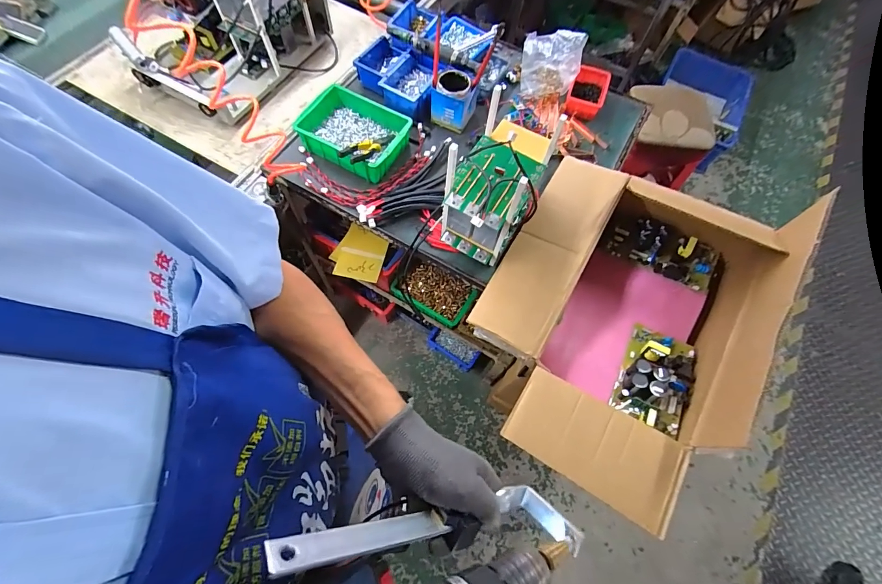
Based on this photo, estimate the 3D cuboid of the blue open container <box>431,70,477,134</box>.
[{"bbox_3d":[0.036,-0.502,0.991,0.109,0.100,0.102,15,67,3],"label":"blue open container"}]

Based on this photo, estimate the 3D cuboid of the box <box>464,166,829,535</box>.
[{"bbox_3d":[0.354,0.024,0.781,0.471,0.315,0.686,32,69,10],"label":"box"}]

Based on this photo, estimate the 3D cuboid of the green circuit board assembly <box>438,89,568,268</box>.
[{"bbox_3d":[0.114,-0.213,0.764,0.154,0.216,0.240,30,70,11],"label":"green circuit board assembly"}]

